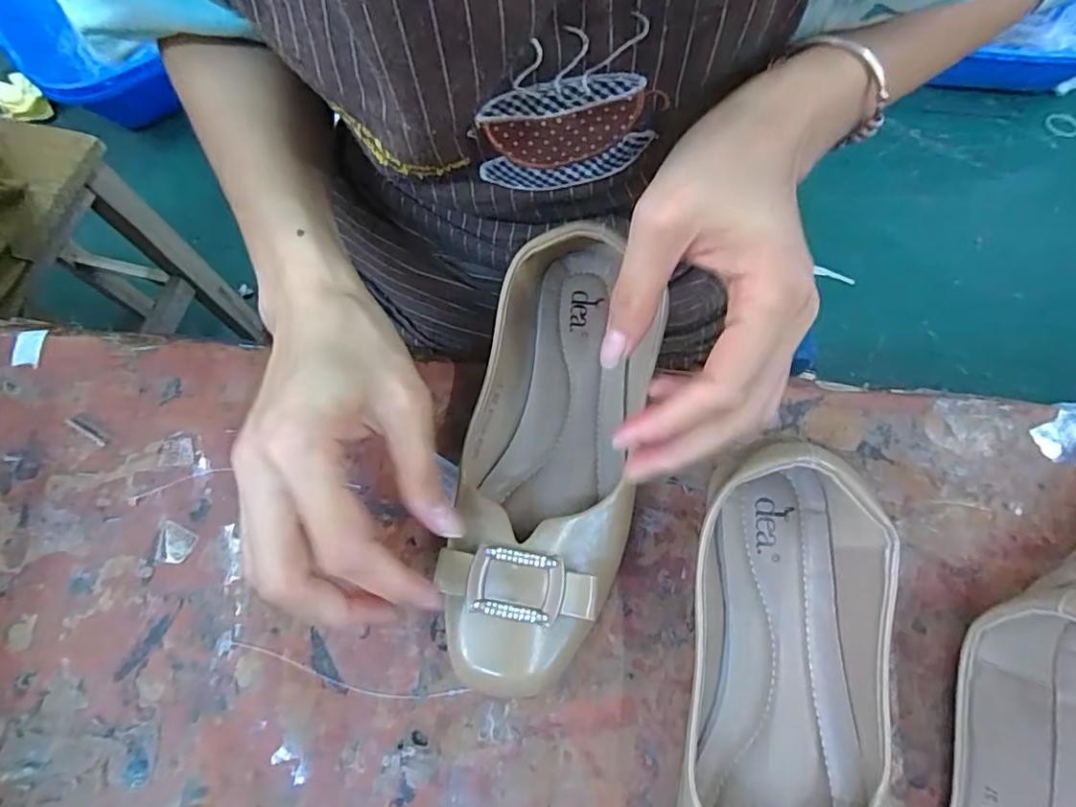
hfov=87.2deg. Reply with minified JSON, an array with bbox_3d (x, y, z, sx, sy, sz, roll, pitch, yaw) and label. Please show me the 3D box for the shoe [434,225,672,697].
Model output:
[{"bbox_3d":[0.011,0.011,0.276,0.085,0.059,0.231,8,65,5],"label":"shoe"}]

